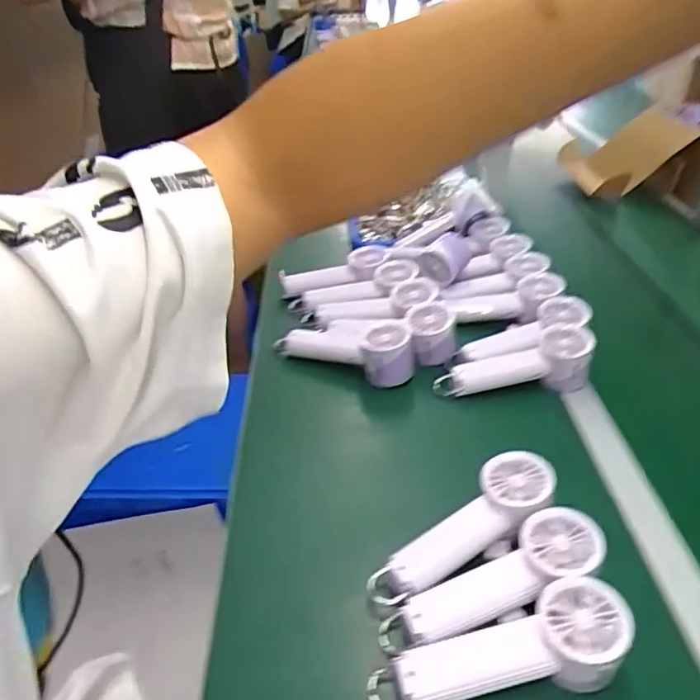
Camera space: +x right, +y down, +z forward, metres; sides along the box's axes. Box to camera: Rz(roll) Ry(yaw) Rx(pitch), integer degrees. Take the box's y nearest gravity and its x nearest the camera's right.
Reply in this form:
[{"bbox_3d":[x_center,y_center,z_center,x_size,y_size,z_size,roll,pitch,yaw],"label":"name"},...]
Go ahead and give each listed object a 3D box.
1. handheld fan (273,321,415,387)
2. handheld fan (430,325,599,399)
[{"bbox_3d":[-0.003,-0.007,0.775,0.191,0.069,0.076,14,38,19],"label":"handheld fan"},{"bbox_3d":[0.210,0.027,0.735,0.201,0.057,0.068,-14,35,7],"label":"handheld fan"}]

